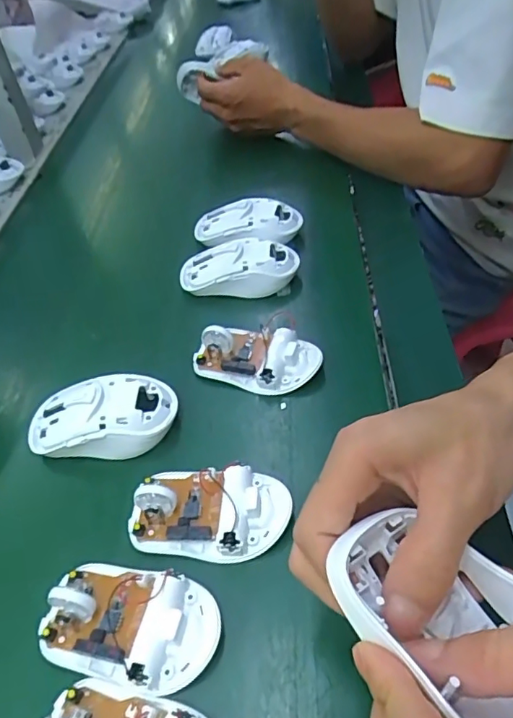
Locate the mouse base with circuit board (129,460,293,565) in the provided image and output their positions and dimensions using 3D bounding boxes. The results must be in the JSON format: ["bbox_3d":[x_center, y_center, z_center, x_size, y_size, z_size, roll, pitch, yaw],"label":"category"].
[{"bbox_3d":[-0.028,0.087,0.320,0.092,0.024,0.057,3,47,12],"label":"mouse base with circuit board"}]

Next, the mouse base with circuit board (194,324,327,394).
[{"bbox_3d":[0.001,-0.004,0.405,0.092,0.025,0.052,9,49,18],"label":"mouse base with circuit board"}]

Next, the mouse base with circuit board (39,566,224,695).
[{"bbox_3d":[-0.067,0.135,0.279,0.090,0.020,0.058,4,47,14],"label":"mouse base with circuit board"}]

